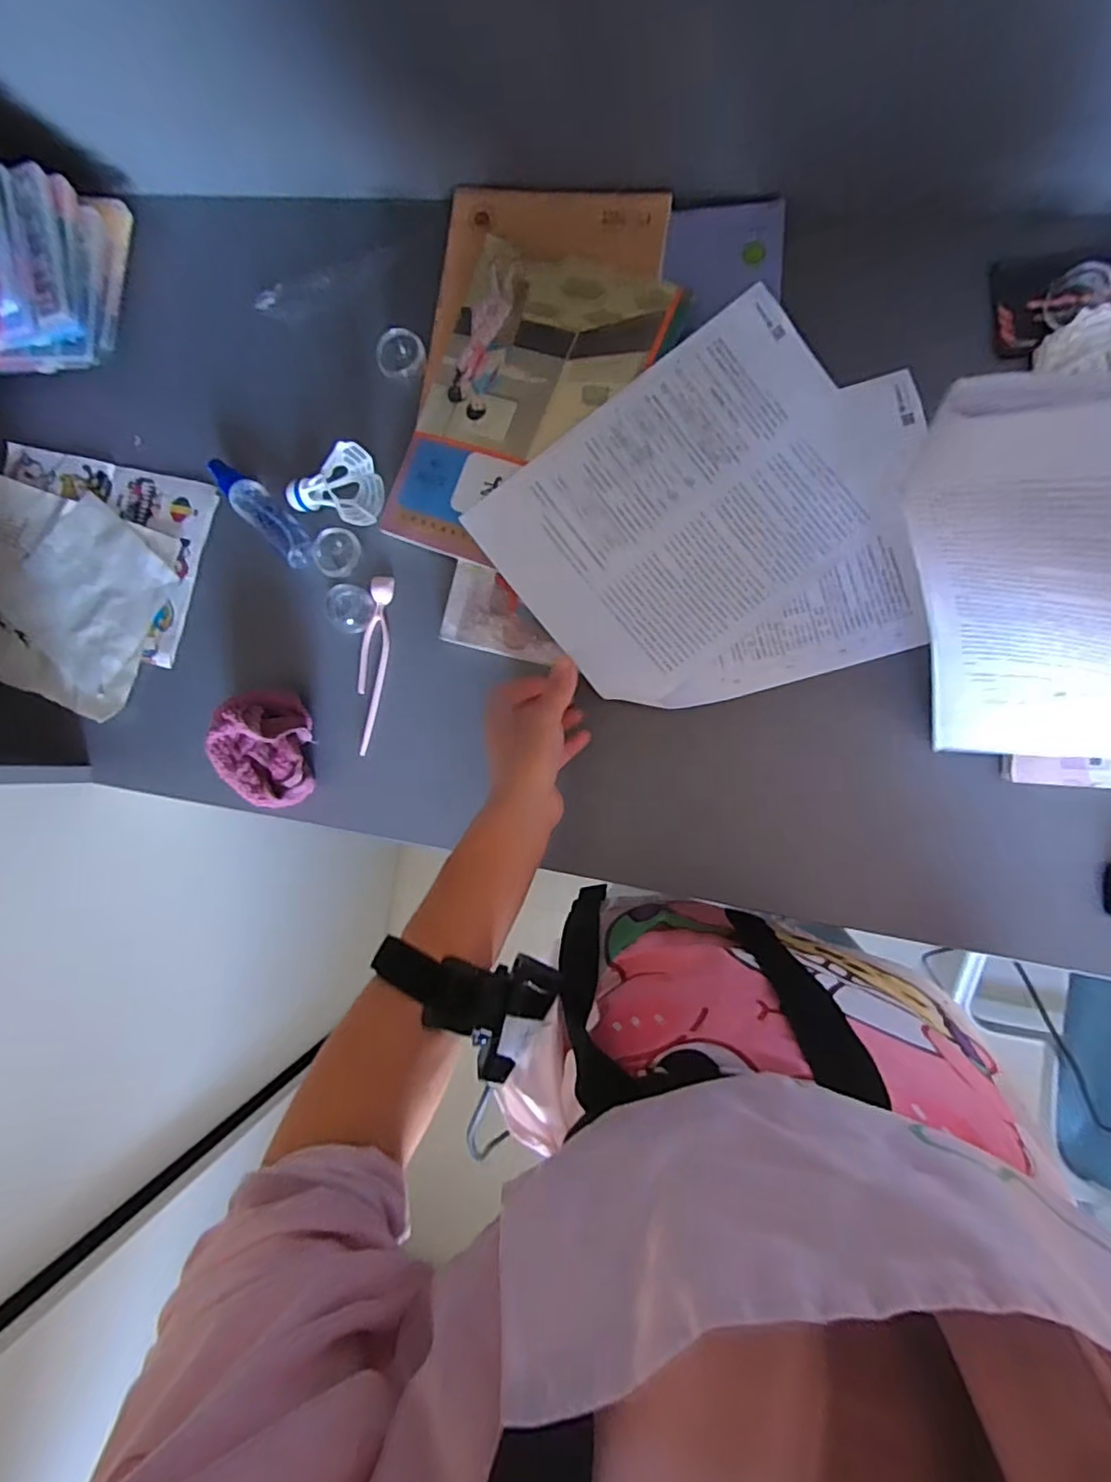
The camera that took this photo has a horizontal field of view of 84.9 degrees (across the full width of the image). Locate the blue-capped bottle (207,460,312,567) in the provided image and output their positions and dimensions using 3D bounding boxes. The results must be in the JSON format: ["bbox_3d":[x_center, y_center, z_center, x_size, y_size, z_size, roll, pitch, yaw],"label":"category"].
[{"bbox_3d":[-0.263,-0.206,0.548,0.028,0.025,0.133,-45,82,4],"label":"blue-capped bottle"}]

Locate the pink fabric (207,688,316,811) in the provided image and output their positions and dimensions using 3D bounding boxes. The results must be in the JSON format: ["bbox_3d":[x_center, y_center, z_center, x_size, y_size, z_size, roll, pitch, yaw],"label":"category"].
[{"bbox_3d":[-0.248,0.006,0.514,0.071,0.062,0.098,-1,87,9],"label":"pink fabric"}]

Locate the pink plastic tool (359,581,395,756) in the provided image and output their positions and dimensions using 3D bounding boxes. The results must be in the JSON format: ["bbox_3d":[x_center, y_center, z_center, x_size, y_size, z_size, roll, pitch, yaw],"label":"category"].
[{"bbox_3d":[-0.161,-0.068,0.534,0.022,0.004,0.155,7,89,9],"label":"pink plastic tool"}]

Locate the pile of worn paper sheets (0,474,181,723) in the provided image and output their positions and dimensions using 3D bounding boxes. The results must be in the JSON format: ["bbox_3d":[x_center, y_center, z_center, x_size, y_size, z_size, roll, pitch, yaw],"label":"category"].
[{"bbox_3d":[-0.506,-0.148,0.592,0.282,0.011,0.191,22,91,9],"label":"pile of worn paper sheets"}]

